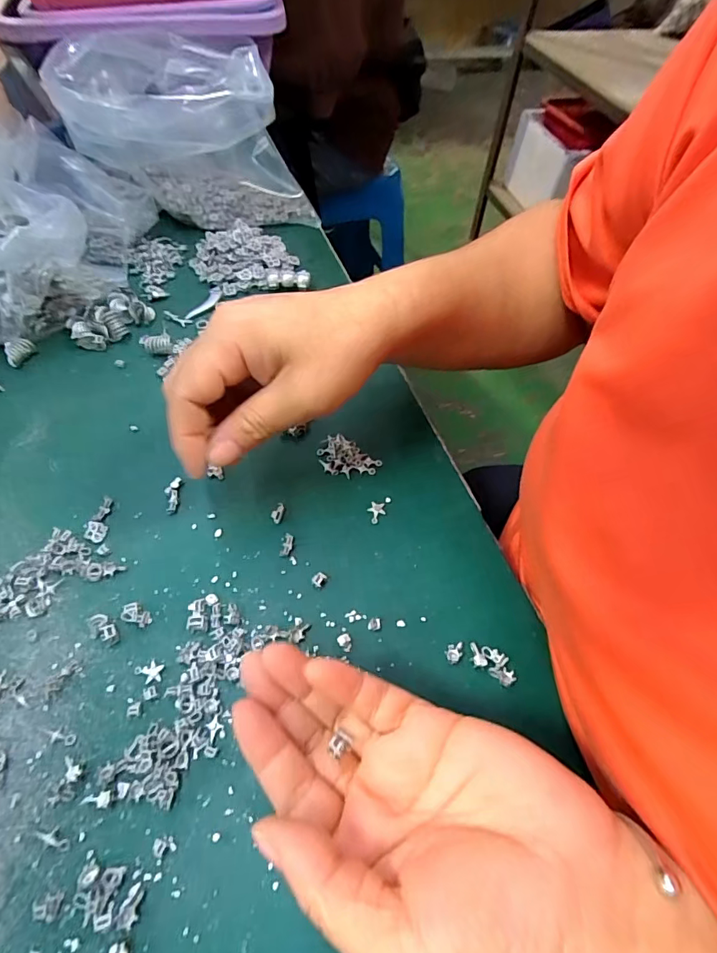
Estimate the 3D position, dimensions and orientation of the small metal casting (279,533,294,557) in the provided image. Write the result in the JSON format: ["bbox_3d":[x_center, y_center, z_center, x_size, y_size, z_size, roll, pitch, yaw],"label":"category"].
[{"bbox_3d":[-0.040,0.038,0.265,0.006,0.004,0.014,11,57,4],"label":"small metal casting"}]

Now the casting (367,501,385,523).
[{"bbox_3d":[0.011,0.020,0.279,0.010,0.004,0.014,24,59,12],"label":"casting"}]

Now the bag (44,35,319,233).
[{"bbox_3d":[-0.145,-0.277,0.394,0.170,0.115,0.109,-28,62,-19],"label":"bag"}]

